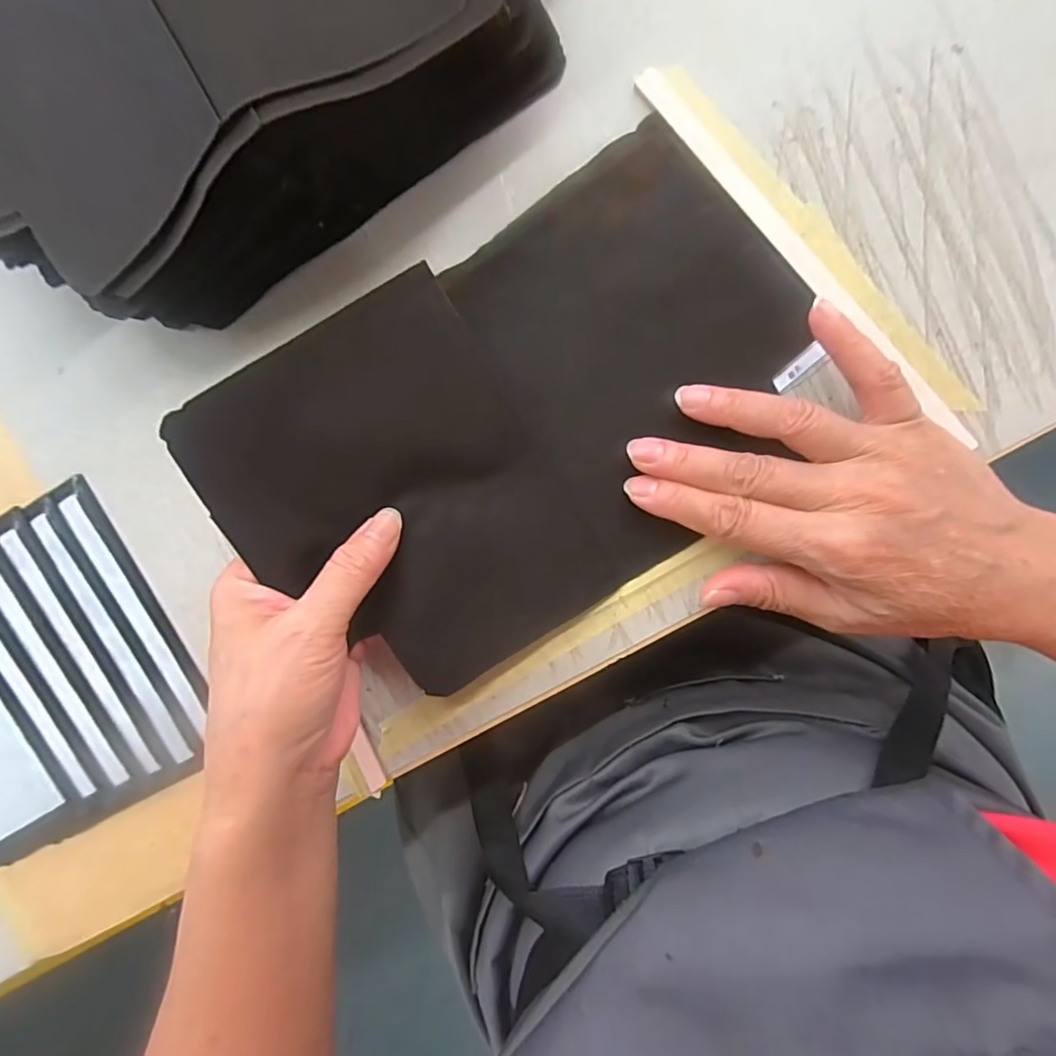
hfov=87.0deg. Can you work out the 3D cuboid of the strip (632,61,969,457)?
[{"bbox_3d":[0.121,-0.119,0.245,0.015,0.004,0.210,-42,90,8],"label":"strip"}]

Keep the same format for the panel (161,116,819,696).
[{"bbox_3d":[0.003,-0.043,0.251,0.251,0.031,0.168,-35,103,-5],"label":"panel"}]

